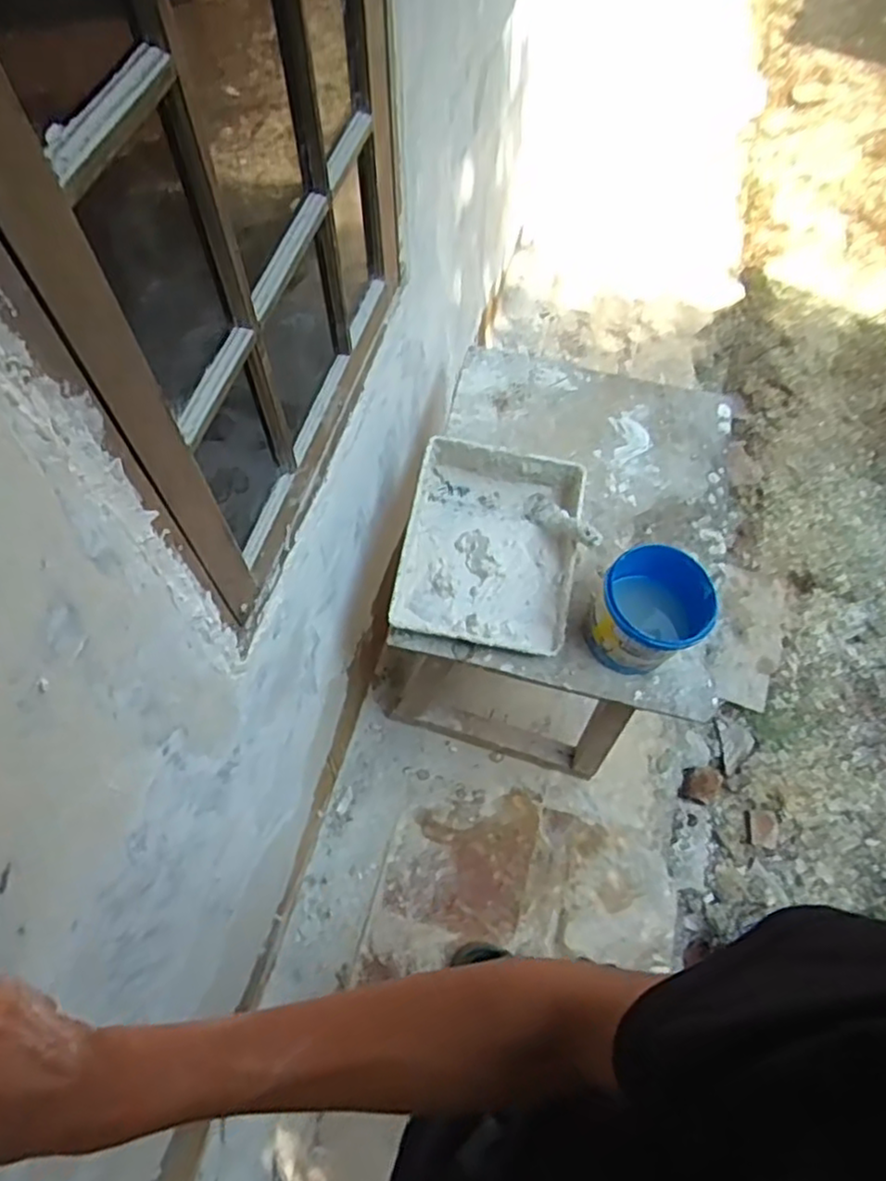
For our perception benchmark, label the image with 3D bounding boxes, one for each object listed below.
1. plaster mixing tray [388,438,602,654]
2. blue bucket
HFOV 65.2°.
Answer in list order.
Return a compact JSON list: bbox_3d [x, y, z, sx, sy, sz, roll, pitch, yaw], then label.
[{"bbox_3d":[0.086,-0.078,1.165,0.290,0.073,0.351,10,64,4],"label":"plaster mixing tray"},{"bbox_3d":[0.320,0.042,1.085,0.158,0.175,0.155,0,64,0],"label":"blue bucket"}]

